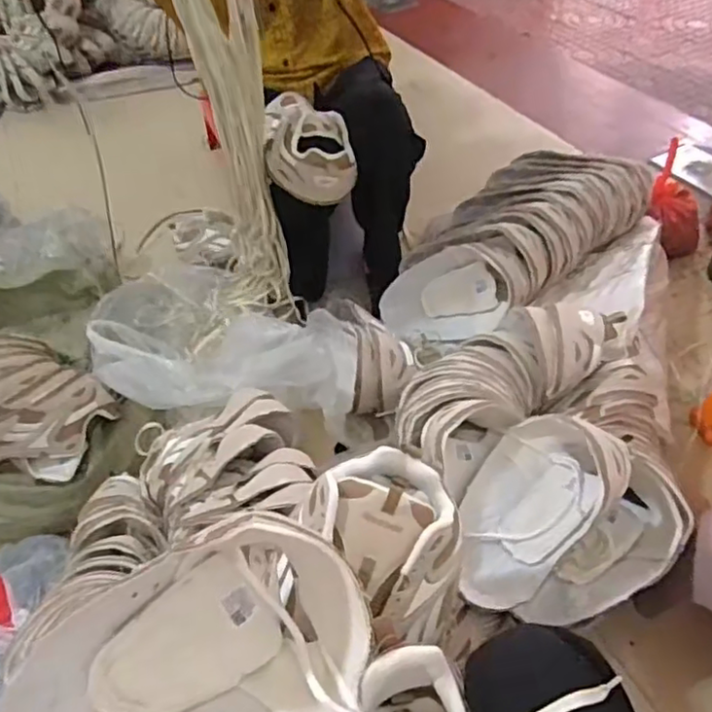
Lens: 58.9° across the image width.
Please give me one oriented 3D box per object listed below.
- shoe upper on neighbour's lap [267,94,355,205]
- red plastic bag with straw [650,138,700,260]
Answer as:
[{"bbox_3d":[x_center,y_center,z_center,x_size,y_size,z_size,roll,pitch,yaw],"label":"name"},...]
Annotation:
[{"bbox_3d":[-0.082,-0.352,1.017,0.135,0.101,0.248,-10,47,-2],"label":"shoe upper on neighbour's lap"},{"bbox_3d":[0.651,-0.322,1.300,0.084,0.058,0.235,-6,84,1],"label":"red plastic bag with straw"}]

